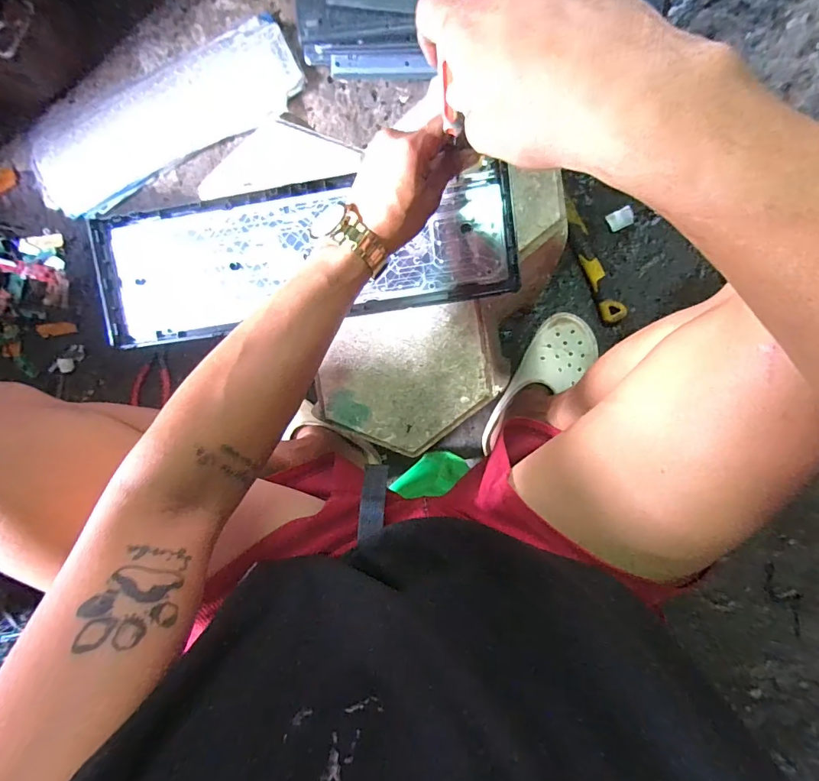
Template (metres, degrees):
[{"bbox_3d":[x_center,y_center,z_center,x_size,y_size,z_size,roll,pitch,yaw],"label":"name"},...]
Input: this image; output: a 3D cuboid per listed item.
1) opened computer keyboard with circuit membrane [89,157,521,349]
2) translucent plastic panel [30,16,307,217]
[{"bbox_3d":[-0.121,-0.149,0.462,0.458,0.032,0.143,-7,93,9],"label":"opened computer keyboard with circuit membrane"},{"bbox_3d":[-0.409,-0.446,0.695,0.477,0.036,0.163,-24,92,7],"label":"translucent plastic panel"}]

